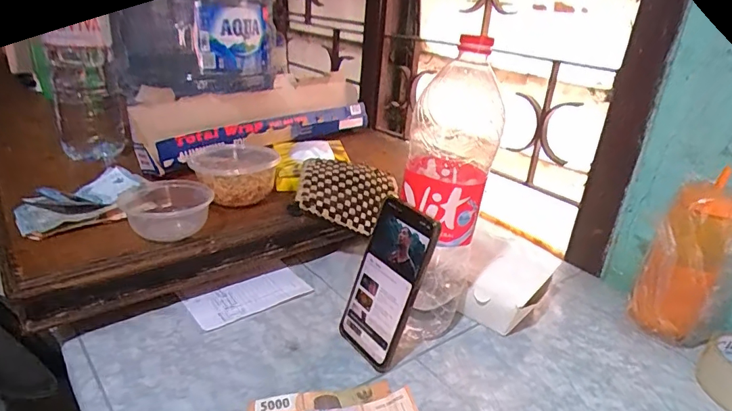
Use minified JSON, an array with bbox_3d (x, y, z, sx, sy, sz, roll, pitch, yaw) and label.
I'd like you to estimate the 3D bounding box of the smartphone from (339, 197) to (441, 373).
[{"bbox_3d":[0.021,0.082,0.481,0.013,0.169,0.078,7,20,-42],"label":"smartphone"}]

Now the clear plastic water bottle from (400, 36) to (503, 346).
[{"bbox_3d":[0.077,-0.004,0.485,0.098,0.315,0.081,-12,28,-31],"label":"clear plastic water bottle"}]

